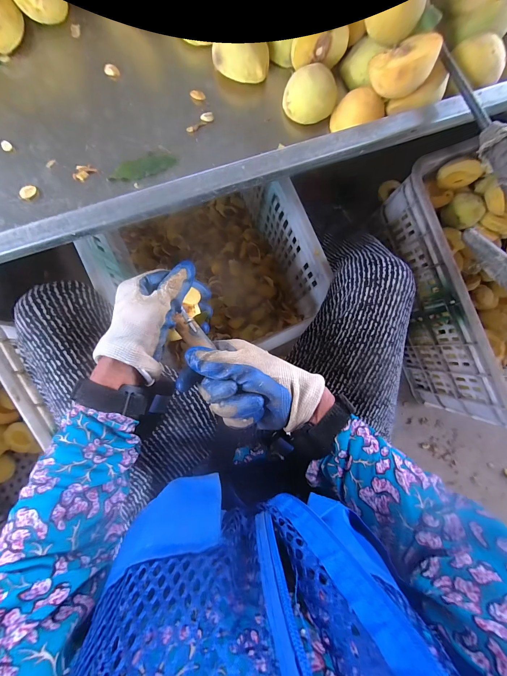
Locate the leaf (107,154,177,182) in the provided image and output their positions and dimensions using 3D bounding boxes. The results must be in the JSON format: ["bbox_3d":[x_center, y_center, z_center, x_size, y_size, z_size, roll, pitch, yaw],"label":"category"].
[{"bbox_3d":[-0.128,-0.197,0.323,0.077,0.004,0.022,-19,89,-5],"label":"leaf"}]

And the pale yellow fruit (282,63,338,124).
[{"bbox_3d":[0.067,-0.284,0.330,0.060,0.035,0.050,18,86,-4],"label":"pale yellow fruit"}]

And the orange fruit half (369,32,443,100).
[{"bbox_3d":[0.159,-0.287,0.295,0.062,0.030,0.062,-22,55,9],"label":"orange fruit half"}]

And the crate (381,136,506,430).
[{"bbox_3d":[0.537,-0.120,0.626,0.397,0.260,0.525,-18,89,-5],"label":"crate"}]

